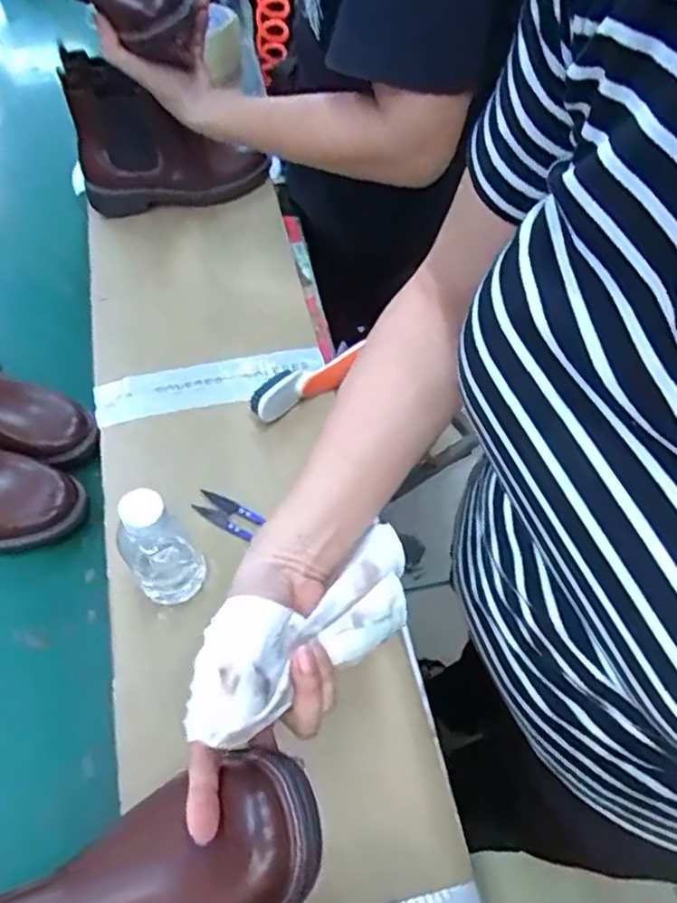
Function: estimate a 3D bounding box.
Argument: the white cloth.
[{"bbox_3d":[-0.019,0.104,0.379,0.170,0.023,0.065,-26,61,-37],"label":"white cloth"}]

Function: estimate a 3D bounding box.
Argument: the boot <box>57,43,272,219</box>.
[{"bbox_3d":[-0.204,-0.389,0.779,0.227,0.159,0.090,-13,59,-10],"label":"boot"}]

